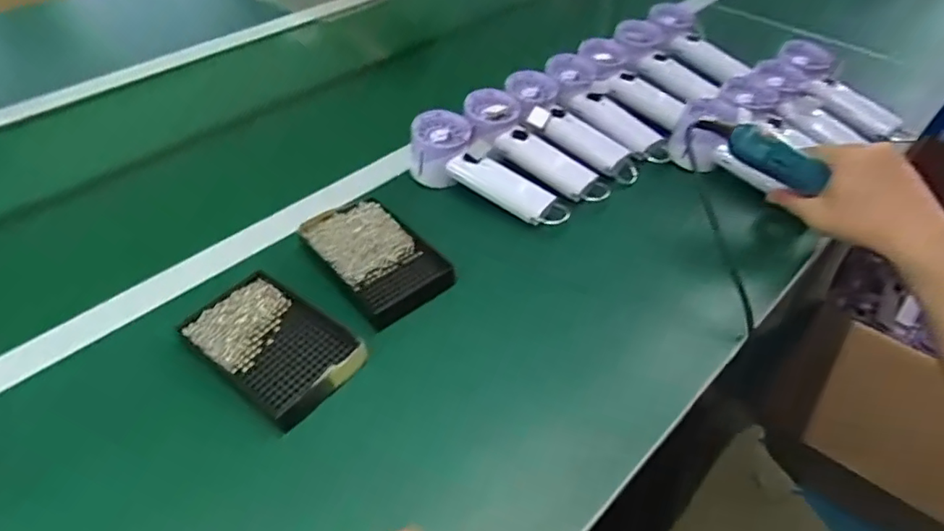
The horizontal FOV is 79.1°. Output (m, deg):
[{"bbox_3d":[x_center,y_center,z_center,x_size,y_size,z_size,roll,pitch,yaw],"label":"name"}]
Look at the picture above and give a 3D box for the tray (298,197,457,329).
[{"bbox_3d":[-0.094,-0.010,0.552,0.087,0.023,0.142,-31,53,-26],"label":"tray"}]

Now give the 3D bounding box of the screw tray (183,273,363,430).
[{"bbox_3d":[-0.165,0.066,0.480,0.138,0.022,0.090,31,53,26],"label":"screw tray"}]

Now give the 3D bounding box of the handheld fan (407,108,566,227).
[{"bbox_3d":[0.016,-0.098,0.631,0.198,0.066,0.065,33,53,11],"label":"handheld fan"}]

